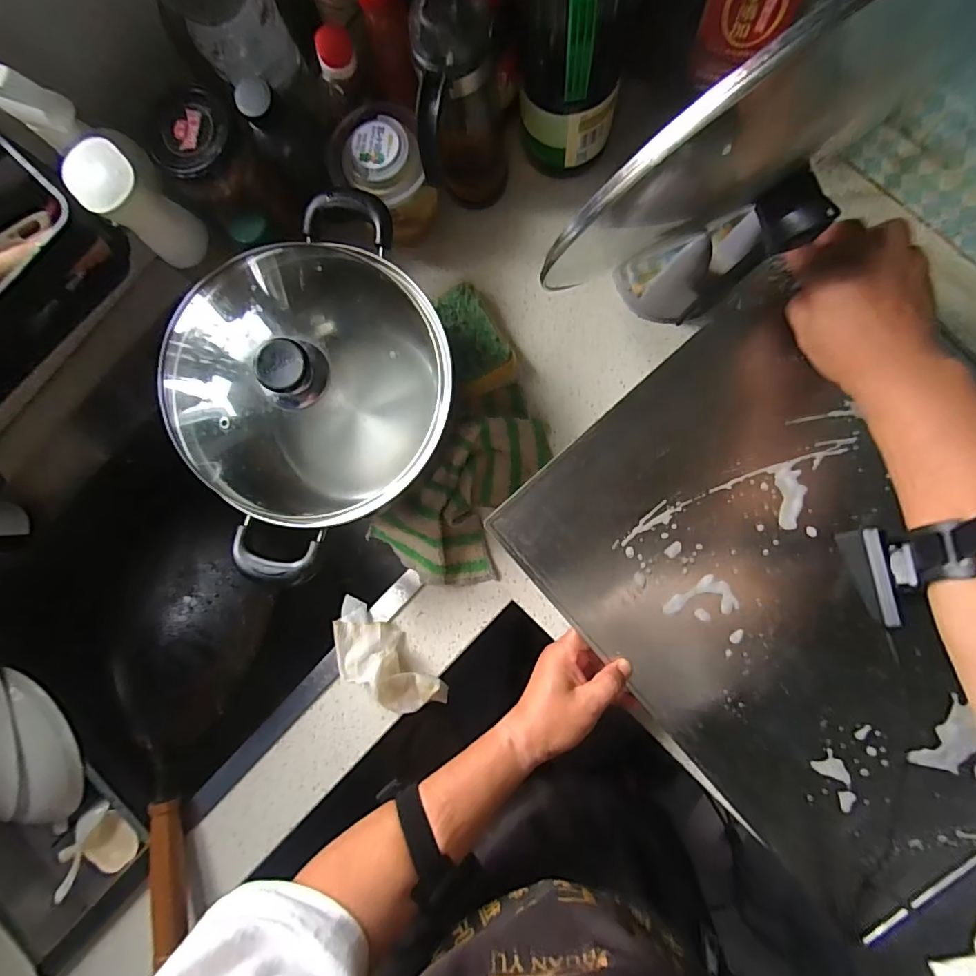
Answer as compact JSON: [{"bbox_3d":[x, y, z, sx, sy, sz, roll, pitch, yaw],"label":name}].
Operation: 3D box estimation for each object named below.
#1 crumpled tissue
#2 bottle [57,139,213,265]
[{"bbox_3d":[-0.115,0.190,0.520,0.154,0.041,0.067,40,92,5],"label":"crumpled tissue"},{"bbox_3d":[-0.289,-0.234,0.408,0.049,0.103,0.056,-44,85,3],"label":"bottle"}]

